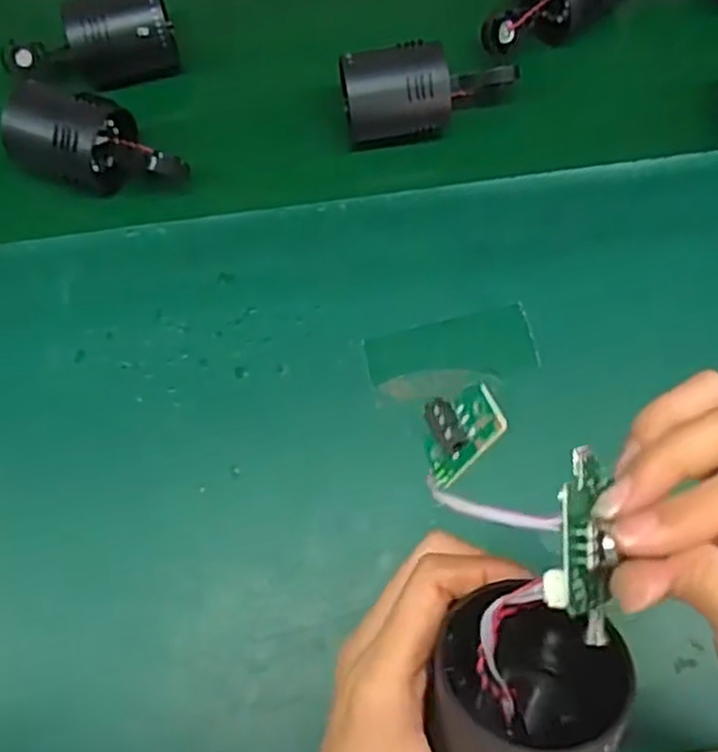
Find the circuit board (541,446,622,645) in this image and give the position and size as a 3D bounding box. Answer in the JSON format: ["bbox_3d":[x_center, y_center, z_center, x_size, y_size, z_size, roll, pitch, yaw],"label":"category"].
[{"bbox_3d":[0.059,0.046,0.210,0.014,0.022,0.052,-6,78,45],"label":"circuit board"}]

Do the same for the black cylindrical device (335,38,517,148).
[{"bbox_3d":[0.046,-0.184,0.498,0.117,0.045,0.051,-17,70,-4],"label":"black cylindrical device"}]

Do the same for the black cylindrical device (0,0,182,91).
[{"bbox_3d":[-0.183,-0.225,0.526,0.115,0.052,0.052,-16,70,-3],"label":"black cylindrical device"}]

